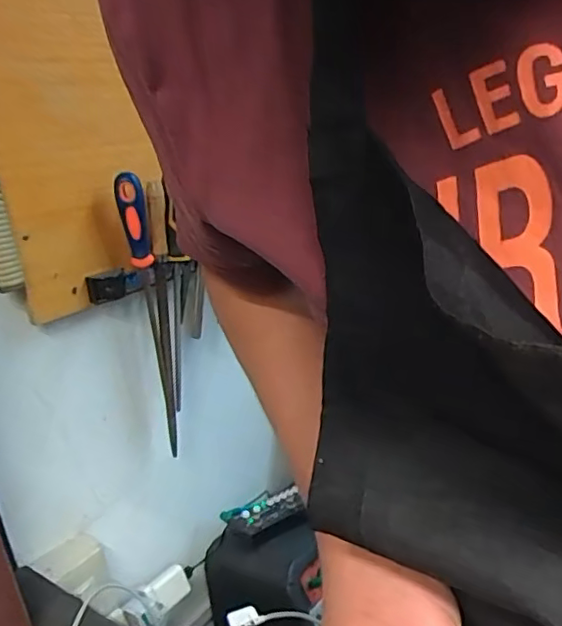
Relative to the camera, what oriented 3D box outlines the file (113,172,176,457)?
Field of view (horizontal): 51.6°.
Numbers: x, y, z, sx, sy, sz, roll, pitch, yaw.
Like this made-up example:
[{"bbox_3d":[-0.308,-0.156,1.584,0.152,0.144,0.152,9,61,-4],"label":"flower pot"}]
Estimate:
[{"bbox_3d":[-0.154,0.008,0.691,0.029,0.336,0.041,-11,16,-13],"label":"file"}]

